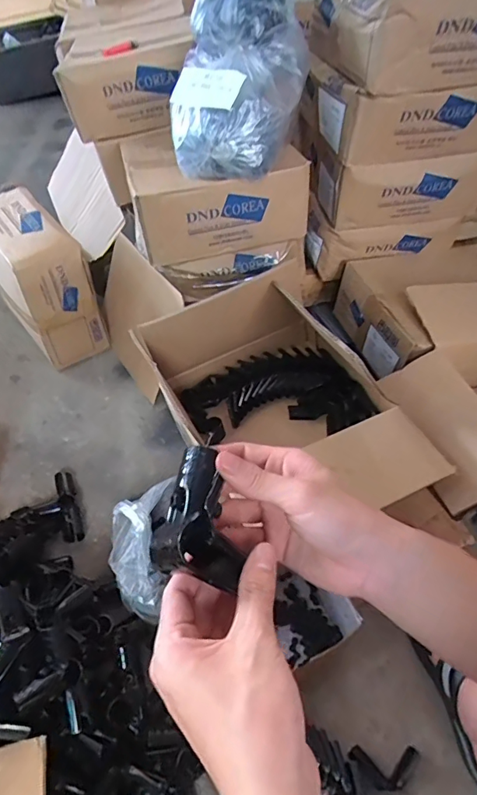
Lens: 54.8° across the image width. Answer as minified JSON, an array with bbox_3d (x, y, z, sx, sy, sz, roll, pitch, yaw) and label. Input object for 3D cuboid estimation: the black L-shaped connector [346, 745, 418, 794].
[{"bbox_3d":[0.189,0.478,0.594,0.088,0.015,0.045,2,49,-1],"label":"black L-shaped connector"}]

